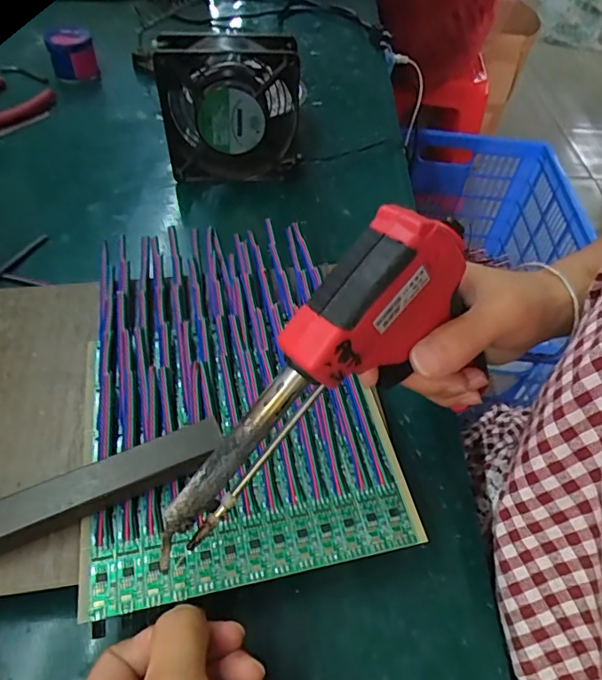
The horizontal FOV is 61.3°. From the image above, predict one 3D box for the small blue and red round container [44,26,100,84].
[{"bbox_3d":[-0.271,-0.338,0.611,0.053,0.049,0.050,-17,52,-18],"label":"small blue and red round container"}]

